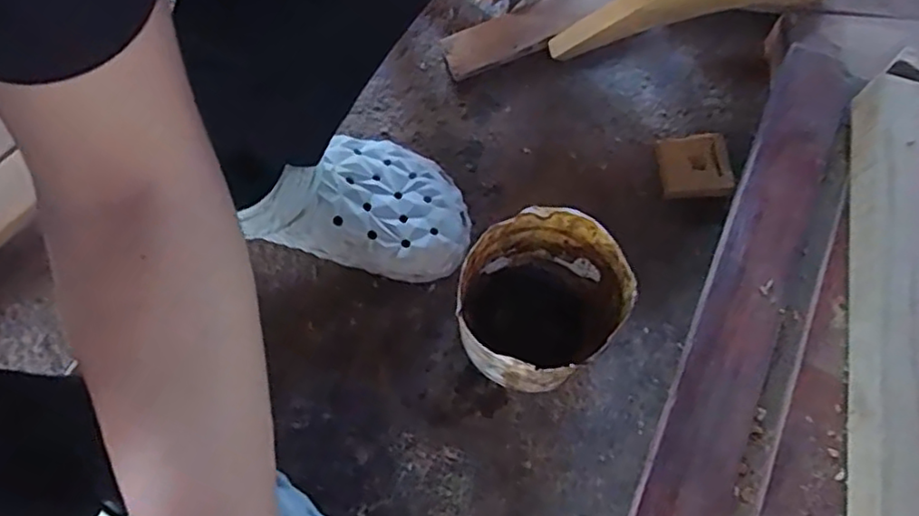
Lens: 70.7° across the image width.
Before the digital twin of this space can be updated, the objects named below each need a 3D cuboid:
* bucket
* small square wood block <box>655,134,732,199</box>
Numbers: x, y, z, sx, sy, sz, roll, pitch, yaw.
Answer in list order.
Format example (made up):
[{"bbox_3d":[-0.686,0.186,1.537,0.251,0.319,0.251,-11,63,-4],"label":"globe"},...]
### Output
[{"bbox_3d":[0.056,0.037,0.501,0.117,0.123,0.110,0,69,0],"label":"bucket"},{"bbox_3d":[0.217,-0.084,0.599,0.061,0.021,0.060,-4,69,-1],"label":"small square wood block"}]

